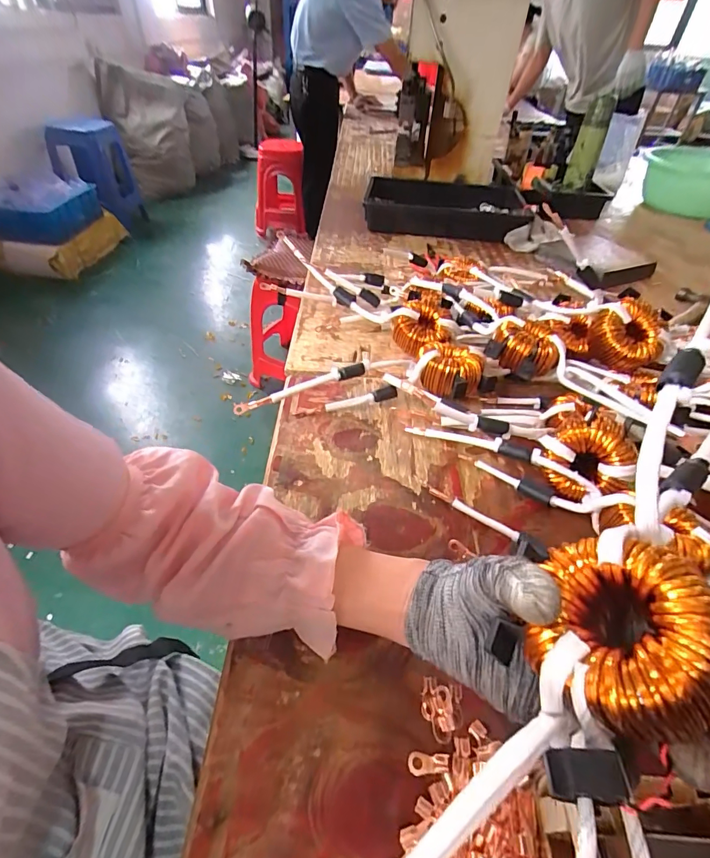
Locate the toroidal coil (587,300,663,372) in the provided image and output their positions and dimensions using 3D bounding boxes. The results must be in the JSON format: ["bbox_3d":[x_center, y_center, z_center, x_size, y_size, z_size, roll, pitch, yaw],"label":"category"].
[{"bbox_3d":[0.310,-0.109,0.479,0.067,0.043,0.079,15,79,0],"label":"toroidal coil"}]

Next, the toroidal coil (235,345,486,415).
[{"bbox_3d":[0.009,-0.058,0.494,0.283,0.052,0.083,-3,45,-8],"label":"toroidal coil"}]

